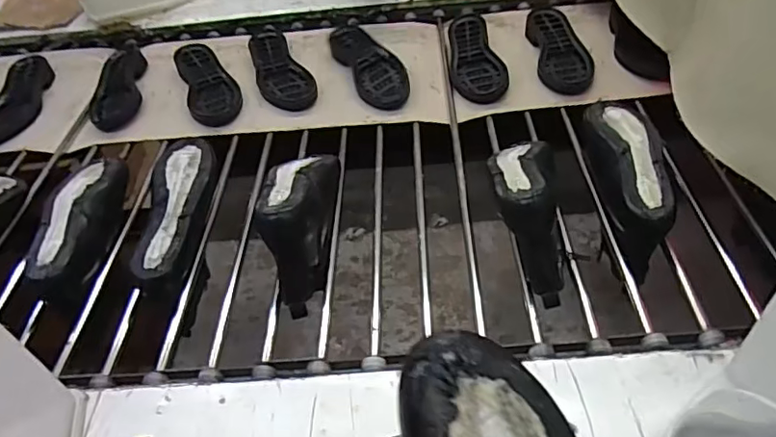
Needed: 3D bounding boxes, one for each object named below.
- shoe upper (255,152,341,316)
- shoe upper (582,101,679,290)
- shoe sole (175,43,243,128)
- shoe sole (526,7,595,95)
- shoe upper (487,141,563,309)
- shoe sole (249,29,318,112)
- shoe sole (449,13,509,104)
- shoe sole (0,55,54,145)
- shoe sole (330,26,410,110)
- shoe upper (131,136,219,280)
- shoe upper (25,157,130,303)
[{"bbox_3d":[-0.112,-0.011,0.704,0.077,0.106,0.242,-4,45,3],"label":"shoe upper"},{"bbox_3d":[0.304,-0.049,0.707,0.083,0.085,0.275,0,59,7],"label":"shoe upper"},{"bbox_3d":[-0.324,-0.249,1.015,0.087,0.019,0.266,-19,46,-12],"label":"shoe sole"},{"bbox_3d":[0.297,-0.296,0.978,0.085,0.031,0.235,-3,45,4],"label":"shoe sole"},{"bbox_3d":[0.164,-0.019,0.679,0.078,0.108,0.224,1,46,8],"label":"shoe upper"},{"bbox_3d":[-0.202,-0.275,1.024,0.087,0.021,0.255,-21,47,-14],"label":"shoe sole"},{"bbox_3d":[0.152,-0.290,0.990,0.086,0.033,0.231,-6,45,1],"label":"shoe sole"},{"bbox_3d":[-0.675,-0.223,1.026,0.094,0.022,0.239,-11,45,-4],"label":"shoe sole"},{"bbox_3d":[-0.038,-0.277,0.998,0.083,0.029,0.257,-20,46,-13],"label":"shoe sole"},{"bbox_3d":[-0.266,-0.009,0.736,0.080,0.075,0.222,-5,45,1],"label":"shoe upper"},{"bbox_3d":[-0.403,0.014,0.739,0.078,0.069,0.217,-4,45,3],"label":"shoe upper"}]

